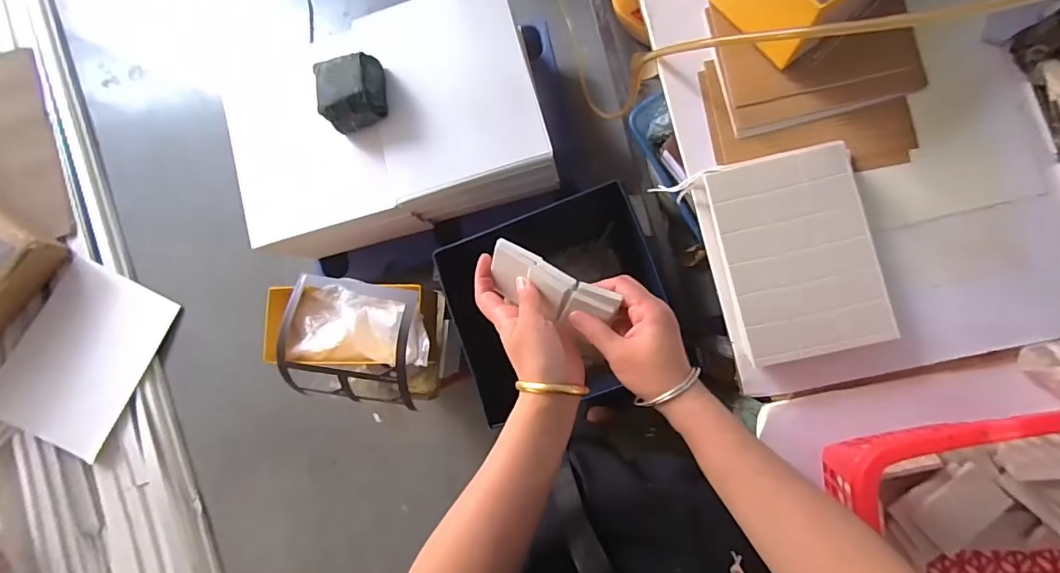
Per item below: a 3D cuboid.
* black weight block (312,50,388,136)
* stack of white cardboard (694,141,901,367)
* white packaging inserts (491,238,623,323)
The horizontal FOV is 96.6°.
[{"bbox_3d":[-0.379,-0.414,1.014,0.137,0.089,0.127,-13,84,7],"label":"black weight block"},{"bbox_3d":[0.318,-0.038,0.576,0.169,0.052,0.238,-12,84,7],"label":"stack of white cardboard"},{"bbox_3d":[0.019,0.001,0.423,0.120,0.025,0.042,25,89,18],"label":"white packaging inserts"}]

